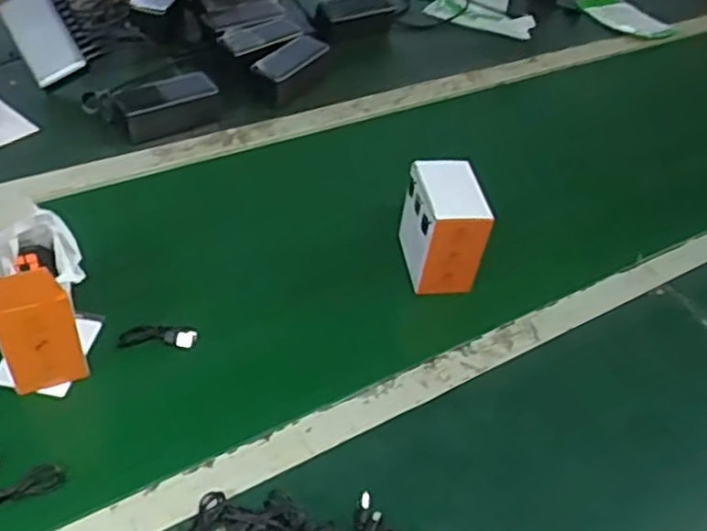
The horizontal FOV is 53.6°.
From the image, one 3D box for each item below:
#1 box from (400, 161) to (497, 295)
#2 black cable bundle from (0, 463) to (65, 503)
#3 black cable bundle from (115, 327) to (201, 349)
[{"bbox_3d":[0.102,-0.045,0.794,0.069,0.114,0.117,-2,45,-9],"label":"box"},{"bbox_3d":[-0.275,0.182,0.565,0.078,0.018,0.021,-19,50,-25],"label":"black cable bundle"},{"bbox_3d":[-0.193,0.070,0.694,0.075,0.013,0.020,4,44,-4],"label":"black cable bundle"}]

